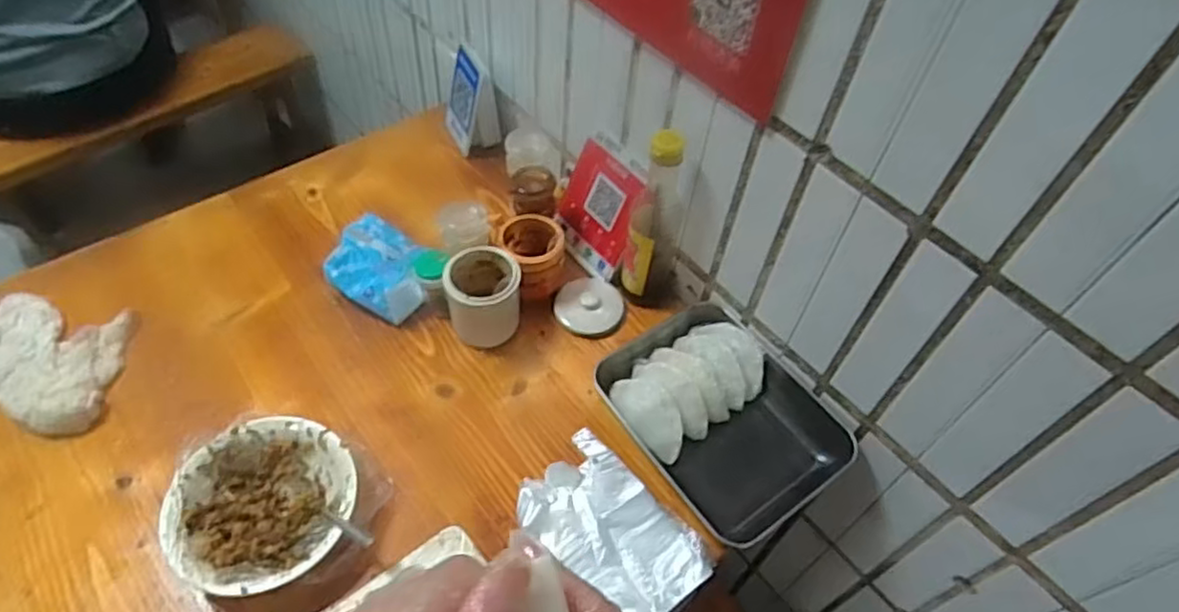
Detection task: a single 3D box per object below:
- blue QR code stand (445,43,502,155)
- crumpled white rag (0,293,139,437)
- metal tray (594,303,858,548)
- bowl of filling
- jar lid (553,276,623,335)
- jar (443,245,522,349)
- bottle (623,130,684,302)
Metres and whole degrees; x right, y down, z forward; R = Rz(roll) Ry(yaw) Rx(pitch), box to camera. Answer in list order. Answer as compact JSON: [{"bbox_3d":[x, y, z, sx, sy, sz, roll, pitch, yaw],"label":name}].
[{"bbox_3d":[-0.171,-0.296,1.018,0.067,0.128,0.083,-18,56,-17],"label":"blue QR code stand"},{"bbox_3d":[-0.613,0.057,0.780,0.165,0.031,0.185,0,53,-5],"label":"crumpled white rag"},{"bbox_3d":[0.142,0.125,0.782,0.190,0.049,0.261,-30,61,-24],"label":"metal tray"},{"bbox_3d":[-0.312,0.197,0.681,0.163,0.058,0.166,2,53,-3],"label":"bowl of filling"},{"bbox_3d":[0.000,0.000,0.879,0.085,0.019,0.074,-4,53,-8],"label":"jar lid"},{"bbox_3d":[-0.125,-0.008,0.824,0.084,0.108,0.080,2,53,-3],"label":"jar"},{"bbox_3d":[0.078,-0.098,0.817,0.065,0.248,0.072,15,53,6],"label":"bottle"}]

